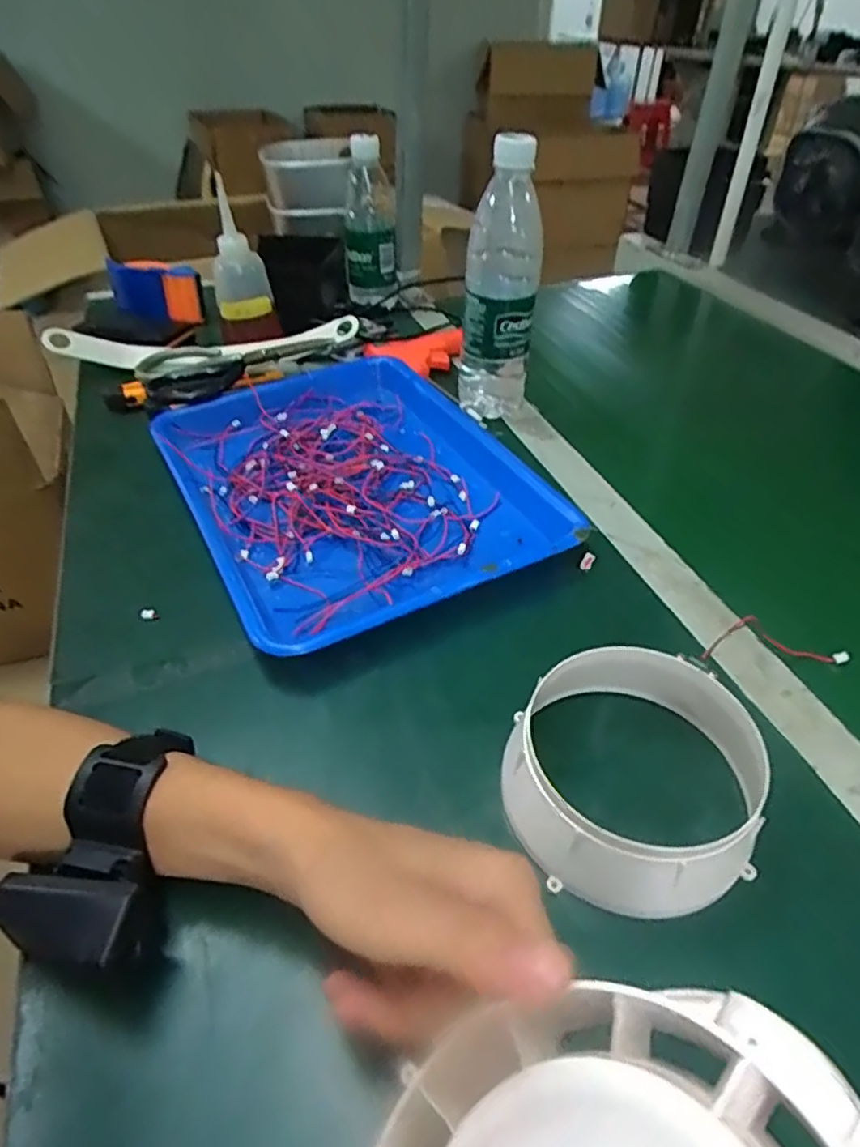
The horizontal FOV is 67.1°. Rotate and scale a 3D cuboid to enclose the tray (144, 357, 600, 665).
[{"bbox_3d":[-0.060,-0.081,0.542,0.272,0.029,0.334,-20,46,-21],"label":"tray"}]

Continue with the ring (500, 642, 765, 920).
[{"bbox_3d":[0.096,0.099,0.320,0.113,0.055,0.116,0,42,0],"label":"ring"}]

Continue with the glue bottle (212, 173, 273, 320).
[{"bbox_3d":[-0.210,-0.342,0.706,0.059,0.125,0.053,-12,44,-13],"label":"glue bottle"}]

